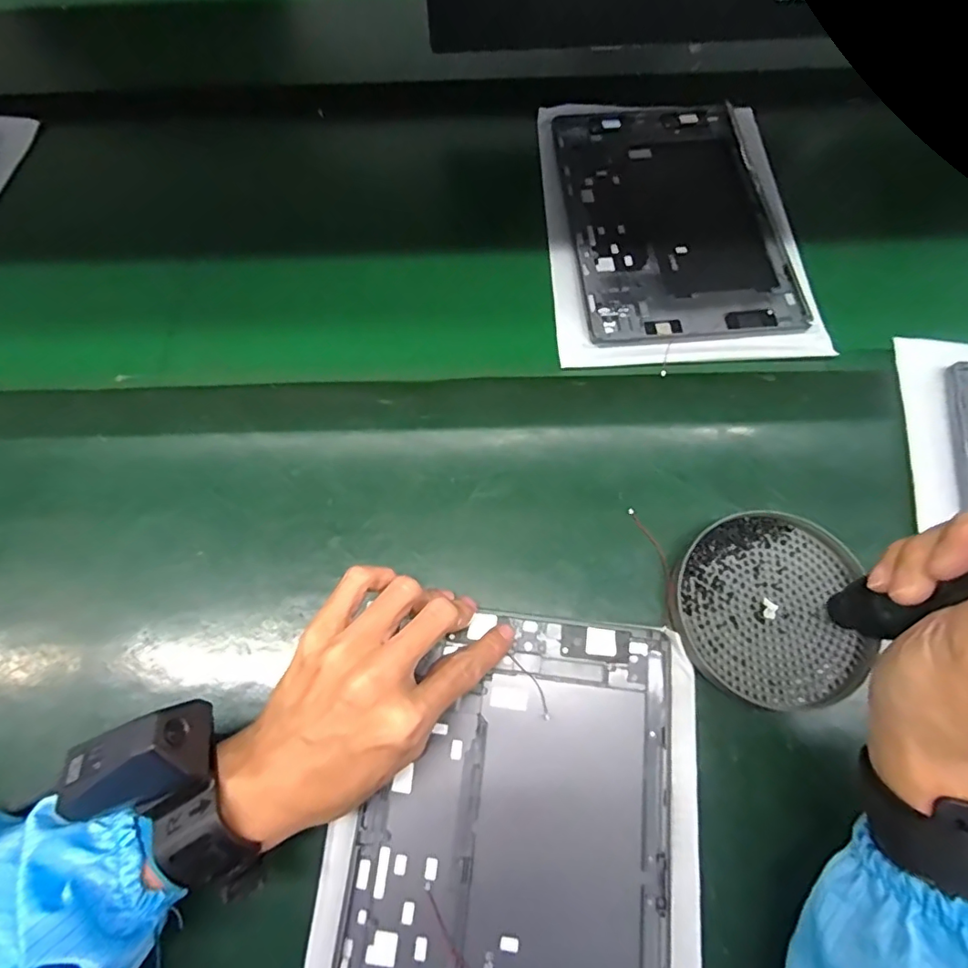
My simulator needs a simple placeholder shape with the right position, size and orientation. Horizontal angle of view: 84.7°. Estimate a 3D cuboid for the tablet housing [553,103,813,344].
[{"bbox_3d":[0.155,-0.224,0.443,0.165,0.006,0.248,-4,68,0],"label":"tablet housing"}]

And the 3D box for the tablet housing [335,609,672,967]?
[{"bbox_3d":[0.014,0.200,0.281,0.163,0.013,0.252,5,68,4],"label":"tablet housing"}]

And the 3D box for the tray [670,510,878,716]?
[{"bbox_3d":[0.175,0.072,0.318,0.115,0.013,0.111,-1,68,1],"label":"tray"}]

